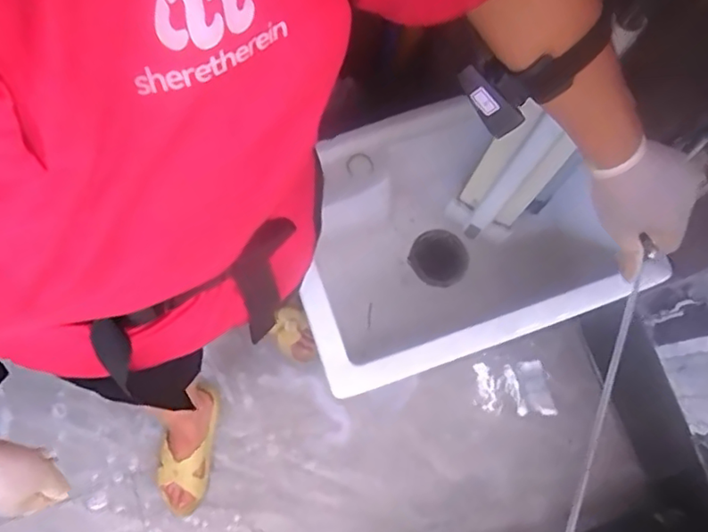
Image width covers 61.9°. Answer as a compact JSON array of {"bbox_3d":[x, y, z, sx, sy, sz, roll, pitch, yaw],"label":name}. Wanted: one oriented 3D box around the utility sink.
[{"bbox_3d":[0.149,-0.036,1.001,0.505,0.242,0.369,-19,79,-6],"label":"utility sink"}]

